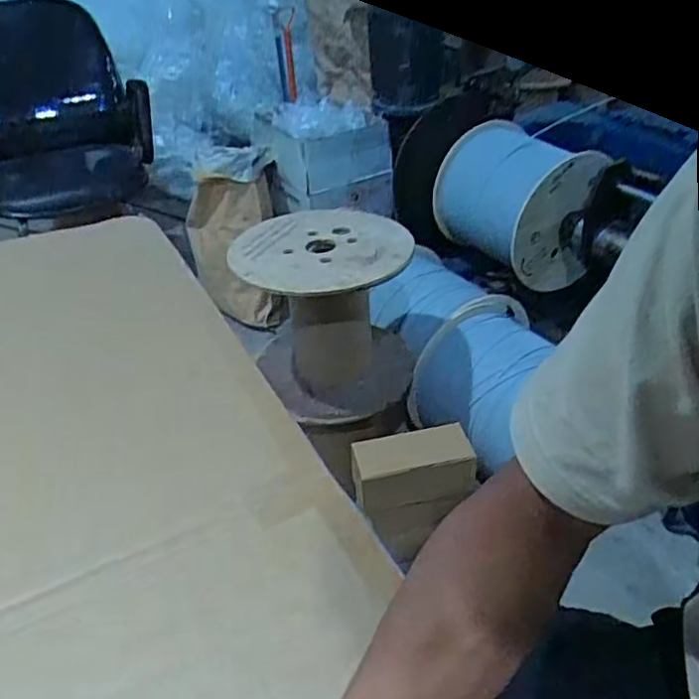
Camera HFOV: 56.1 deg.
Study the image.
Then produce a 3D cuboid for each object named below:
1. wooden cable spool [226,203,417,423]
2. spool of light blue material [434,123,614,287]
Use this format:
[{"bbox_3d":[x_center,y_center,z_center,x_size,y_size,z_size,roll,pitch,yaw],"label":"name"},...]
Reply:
[{"bbox_3d":[-0.046,-0.075,1.325,0.332,0.327,0.347,-7,35,-6],"label":"wooden cable spool"},{"bbox_3d":[0.443,-0.388,1.697,0.338,0.303,0.371,-20,38,-24],"label":"spool of light blue material"}]

